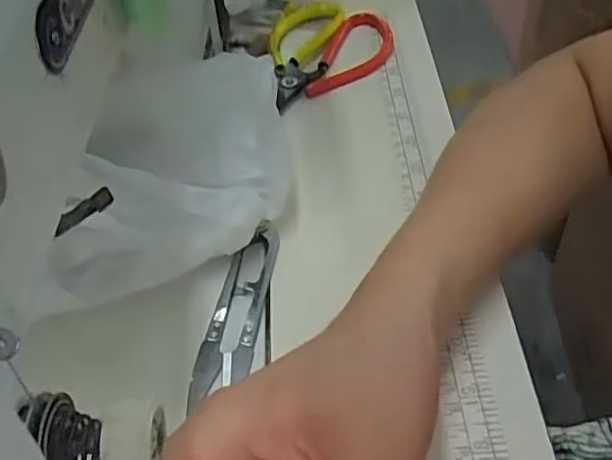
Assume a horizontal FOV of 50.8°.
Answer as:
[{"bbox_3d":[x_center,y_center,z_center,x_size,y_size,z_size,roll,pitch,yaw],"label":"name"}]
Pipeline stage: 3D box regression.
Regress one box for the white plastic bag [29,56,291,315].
[{"bbox_3d":[-0.073,-0.022,0.317,0.144,0.083,0.054,-19,48,-12],"label":"white plastic bag"}]

